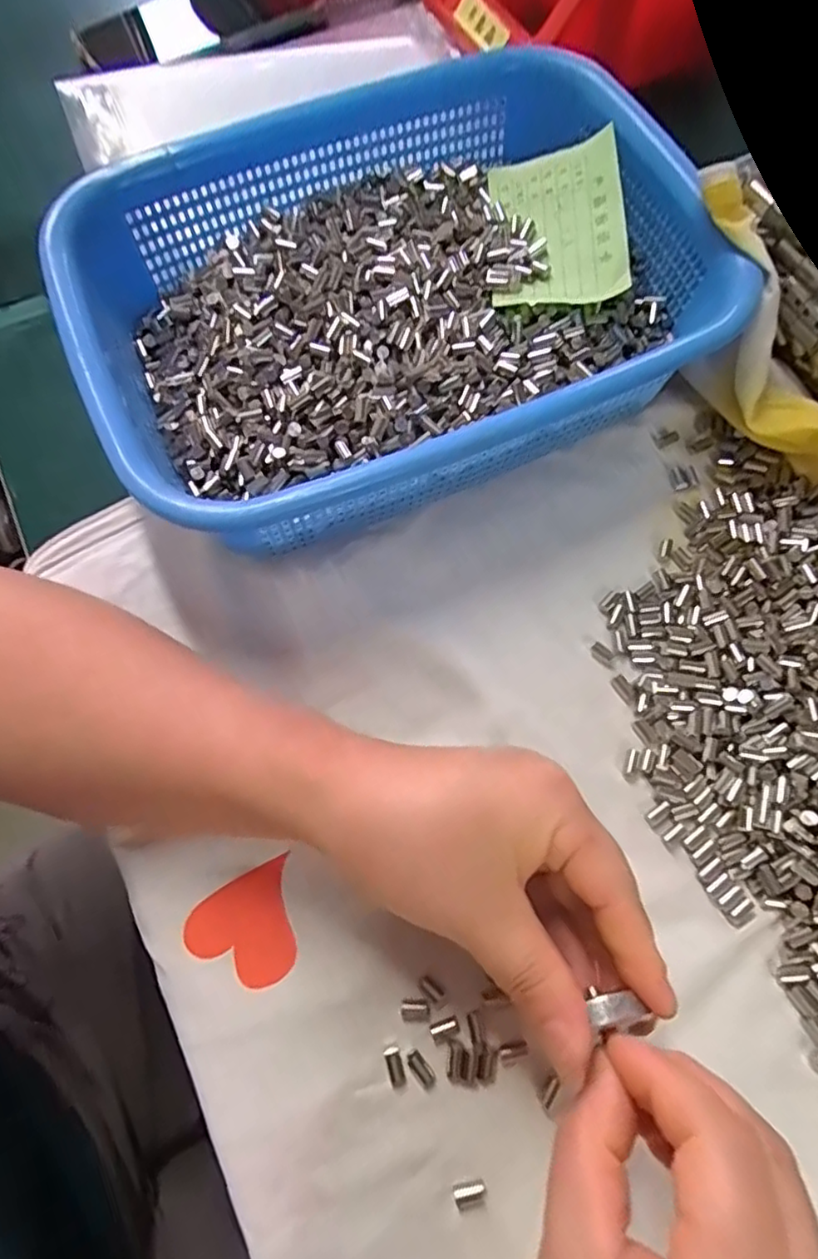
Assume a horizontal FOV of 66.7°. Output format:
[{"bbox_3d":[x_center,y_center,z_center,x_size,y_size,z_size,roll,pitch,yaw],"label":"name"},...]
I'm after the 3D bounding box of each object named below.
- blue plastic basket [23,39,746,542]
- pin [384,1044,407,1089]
[{"bbox_3d":[-0.008,-0.155,0.302,0.281,0.074,0.212,-27,72,-7],"label":"blue plastic basket"},{"bbox_3d":[-0.005,0.161,0.229,0.006,0.004,0.014,-17,71,-4],"label":"pin"}]

